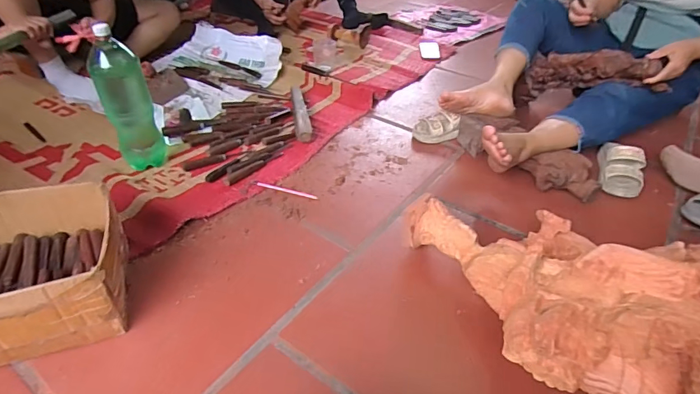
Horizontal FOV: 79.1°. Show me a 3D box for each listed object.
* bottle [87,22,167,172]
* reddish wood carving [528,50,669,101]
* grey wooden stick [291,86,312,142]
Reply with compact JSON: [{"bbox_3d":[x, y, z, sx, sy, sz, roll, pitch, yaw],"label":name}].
[{"bbox_3d":[-0.507,-0.211,0.972,0.103,0.317,0.092,-18,41,-26],"label":"bottle"},{"bbox_3d":[0.674,-0.342,1.186,0.071,0.119,0.348,-27,27,-34],"label":"reddish wood carving"},{"bbox_3d":[-0.149,-0.258,1.290,0.045,0.037,0.335,-4,37,-9],"label":"grey wooden stick"}]

